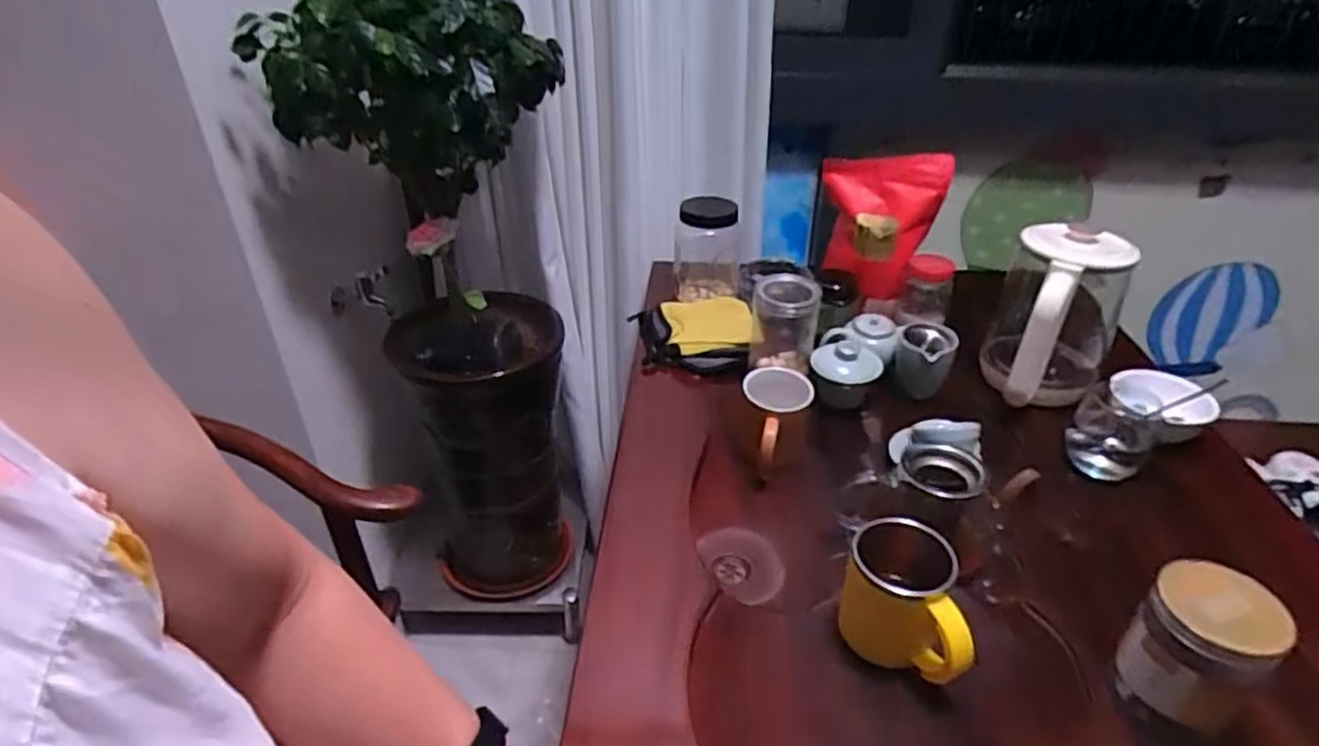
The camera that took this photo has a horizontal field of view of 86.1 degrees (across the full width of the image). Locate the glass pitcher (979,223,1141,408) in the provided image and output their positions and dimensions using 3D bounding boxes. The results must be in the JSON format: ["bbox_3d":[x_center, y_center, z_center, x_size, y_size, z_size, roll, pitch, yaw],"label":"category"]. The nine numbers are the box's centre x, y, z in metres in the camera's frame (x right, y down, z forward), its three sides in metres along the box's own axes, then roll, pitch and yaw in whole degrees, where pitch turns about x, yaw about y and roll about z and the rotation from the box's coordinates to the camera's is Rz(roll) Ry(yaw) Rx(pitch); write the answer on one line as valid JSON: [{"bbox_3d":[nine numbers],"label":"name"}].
[{"bbox_3d":[0.485,-0.056,0.871,0.134,0.214,0.152,18,38,24],"label":"glass pitcher"}]

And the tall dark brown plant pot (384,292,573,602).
[{"bbox_3d":[-0.317,0.144,1.360,0.269,0.579,0.284,0,34,0],"label":"tall dark brown plant pot"}]

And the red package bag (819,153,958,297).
[{"bbox_3d":[0.311,-0.206,1.011,0.155,0.211,0.054,13,36,19],"label":"red package bag"}]

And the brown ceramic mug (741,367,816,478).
[{"bbox_3d":[0.140,0.055,0.850,0.077,0.091,0.127,12,36,17],"label":"brown ceramic mug"}]

